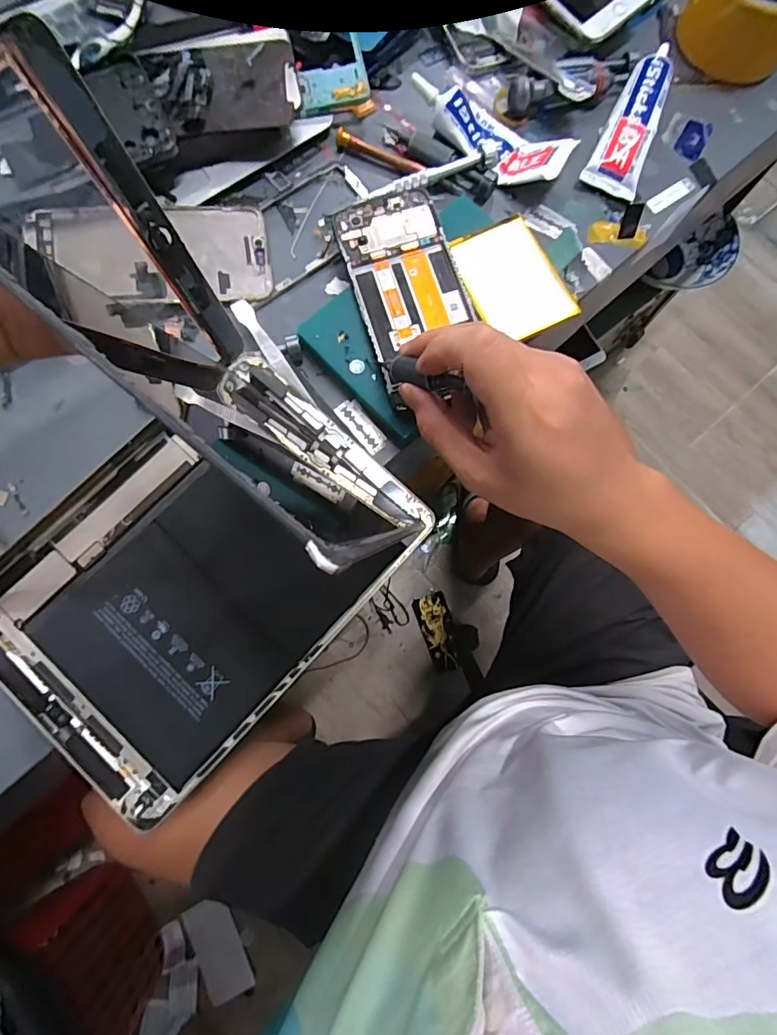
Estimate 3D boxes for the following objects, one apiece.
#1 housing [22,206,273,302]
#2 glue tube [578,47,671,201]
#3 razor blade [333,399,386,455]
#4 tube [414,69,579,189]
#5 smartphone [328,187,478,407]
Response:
[{"bbox_3d":[-0.162,-0.184,0.334,0.152,0.010,0.074,-4,79,-10],"label":"housing"},{"bbox_3d":[0.197,-0.315,0.376,0.041,0.022,0.129,25,78,3],"label":"glue tube"},{"bbox_3d":[-0.018,-0.063,0.332,0.017,0.004,0.042,-39,82,-10],"label":"razor blade"},{"bbox_3d":[0.078,-0.295,0.365,0.126,0.025,0.046,35,78,5],"label":"tube"},{"bbox_3d":[0.016,-0.153,0.327,0.071,0.007,0.153,-16,82,-2],"label":"smartphone"}]

